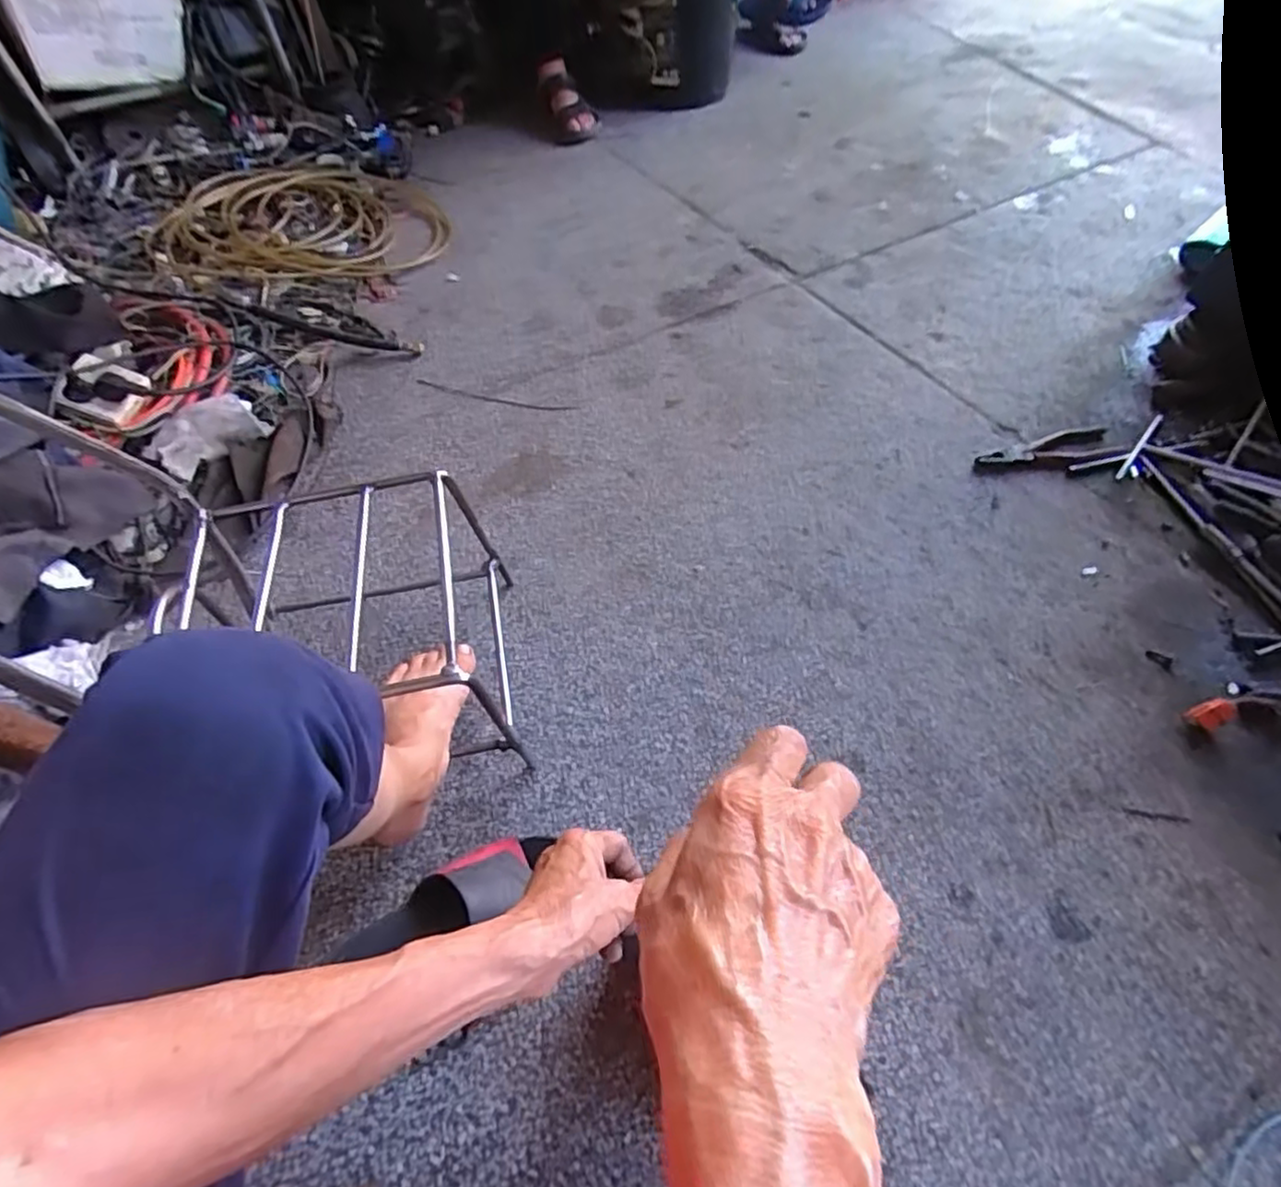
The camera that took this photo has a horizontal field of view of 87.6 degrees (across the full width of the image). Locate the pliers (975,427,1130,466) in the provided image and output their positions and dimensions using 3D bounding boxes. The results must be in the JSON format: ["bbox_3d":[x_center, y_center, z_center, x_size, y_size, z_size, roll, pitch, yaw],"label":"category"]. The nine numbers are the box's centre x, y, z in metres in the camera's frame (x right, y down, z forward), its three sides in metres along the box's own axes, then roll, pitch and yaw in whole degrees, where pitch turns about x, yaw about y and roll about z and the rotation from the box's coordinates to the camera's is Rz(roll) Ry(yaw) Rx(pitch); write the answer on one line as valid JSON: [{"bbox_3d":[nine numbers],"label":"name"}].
[{"bbox_3d":[0.552,-0.194,0.905,0.189,0.017,0.055,-10,56,-3],"label":"pliers"}]

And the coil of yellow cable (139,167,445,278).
[{"bbox_3d":[-0.645,-0.702,1.284,0.522,0.094,0.365,-18,57,-9],"label":"coil of yellow cable"}]

